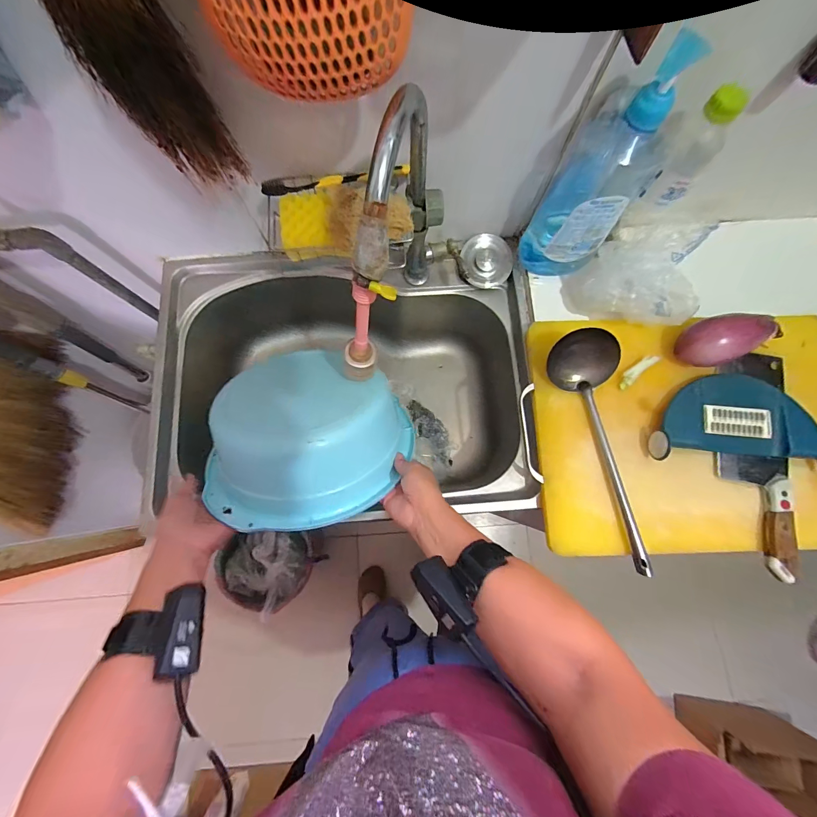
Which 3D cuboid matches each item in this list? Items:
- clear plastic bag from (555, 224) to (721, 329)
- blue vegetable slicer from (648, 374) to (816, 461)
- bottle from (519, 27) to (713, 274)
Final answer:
[{"bbox_3d":[0.306,-0.175,0.492,0.129,0.118,0.108,11,79,1],"label":"clear plastic bag"},{"bbox_3d":[0.451,0.015,0.482,0.232,0.030,0.120,5,79,0],"label":"blue vegetable slicer"},{"bbox_3d":[0.229,-0.264,0.436,0.101,0.278,0.070,17,79,3],"label":"bottle"}]

